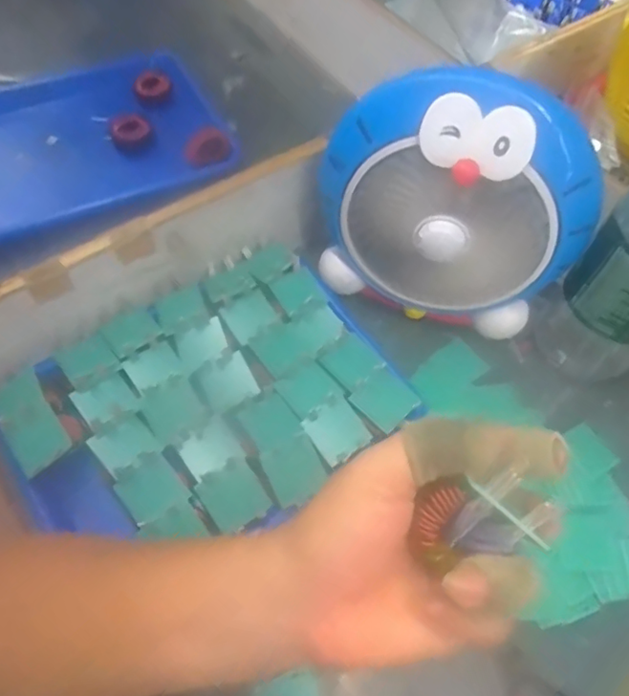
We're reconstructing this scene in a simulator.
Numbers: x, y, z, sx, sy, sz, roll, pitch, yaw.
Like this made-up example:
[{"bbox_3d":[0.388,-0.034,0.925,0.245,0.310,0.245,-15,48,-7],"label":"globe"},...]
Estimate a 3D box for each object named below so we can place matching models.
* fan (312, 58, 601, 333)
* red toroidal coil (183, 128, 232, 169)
[{"bbox_3d":[0.121,-0.122,0.515,0.233,0.229,0.093,10,59,3],"label":"fan"},{"bbox_3d":[-0.126,-0.237,0.683,0.055,0.047,0.015,-26,64,-18],"label":"red toroidal coil"}]

